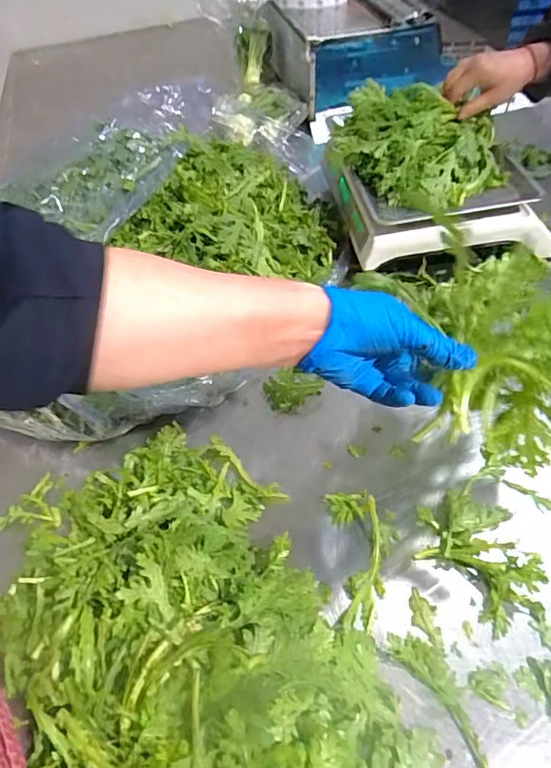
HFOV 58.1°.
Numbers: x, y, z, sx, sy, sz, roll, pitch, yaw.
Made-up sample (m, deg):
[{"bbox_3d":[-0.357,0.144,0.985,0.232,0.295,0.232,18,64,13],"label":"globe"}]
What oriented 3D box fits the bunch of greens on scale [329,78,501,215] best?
[{"bbox_3d":[0.203,-0.345,0.717,0.235,0.099,0.160,10,53,12],"label":"bunch of greens on scale"}]

